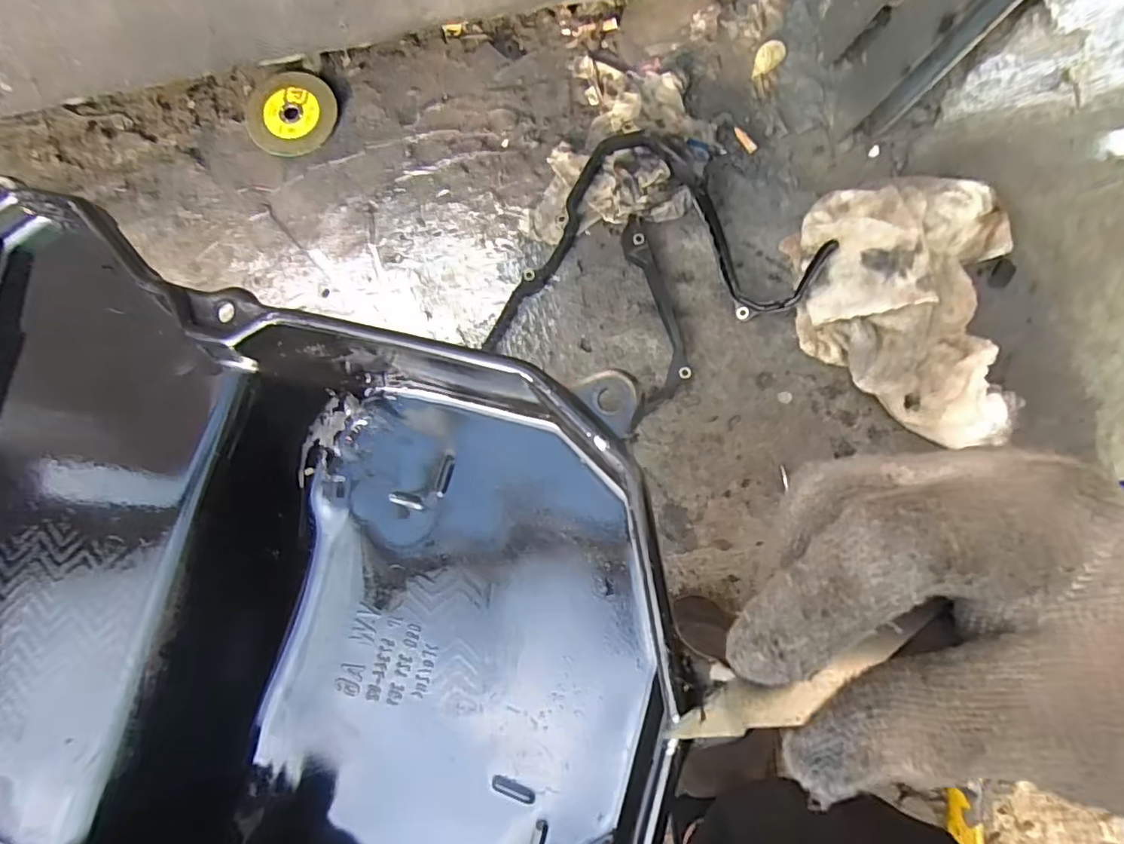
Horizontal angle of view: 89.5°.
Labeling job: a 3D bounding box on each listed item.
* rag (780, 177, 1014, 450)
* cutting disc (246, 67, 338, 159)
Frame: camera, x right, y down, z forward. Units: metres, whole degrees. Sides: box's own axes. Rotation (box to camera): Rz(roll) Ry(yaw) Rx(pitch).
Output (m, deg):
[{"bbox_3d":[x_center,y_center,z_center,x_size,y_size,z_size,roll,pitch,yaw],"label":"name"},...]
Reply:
[{"bbox_3d":[0.318,-0.102,0.510,0.213,0.088,0.243,4,84,-3],"label":"rag"},{"bbox_3d":[-0.299,-0.340,0.619,0.103,0.006,0.094,0,84,-3],"label":"cutting disc"}]

